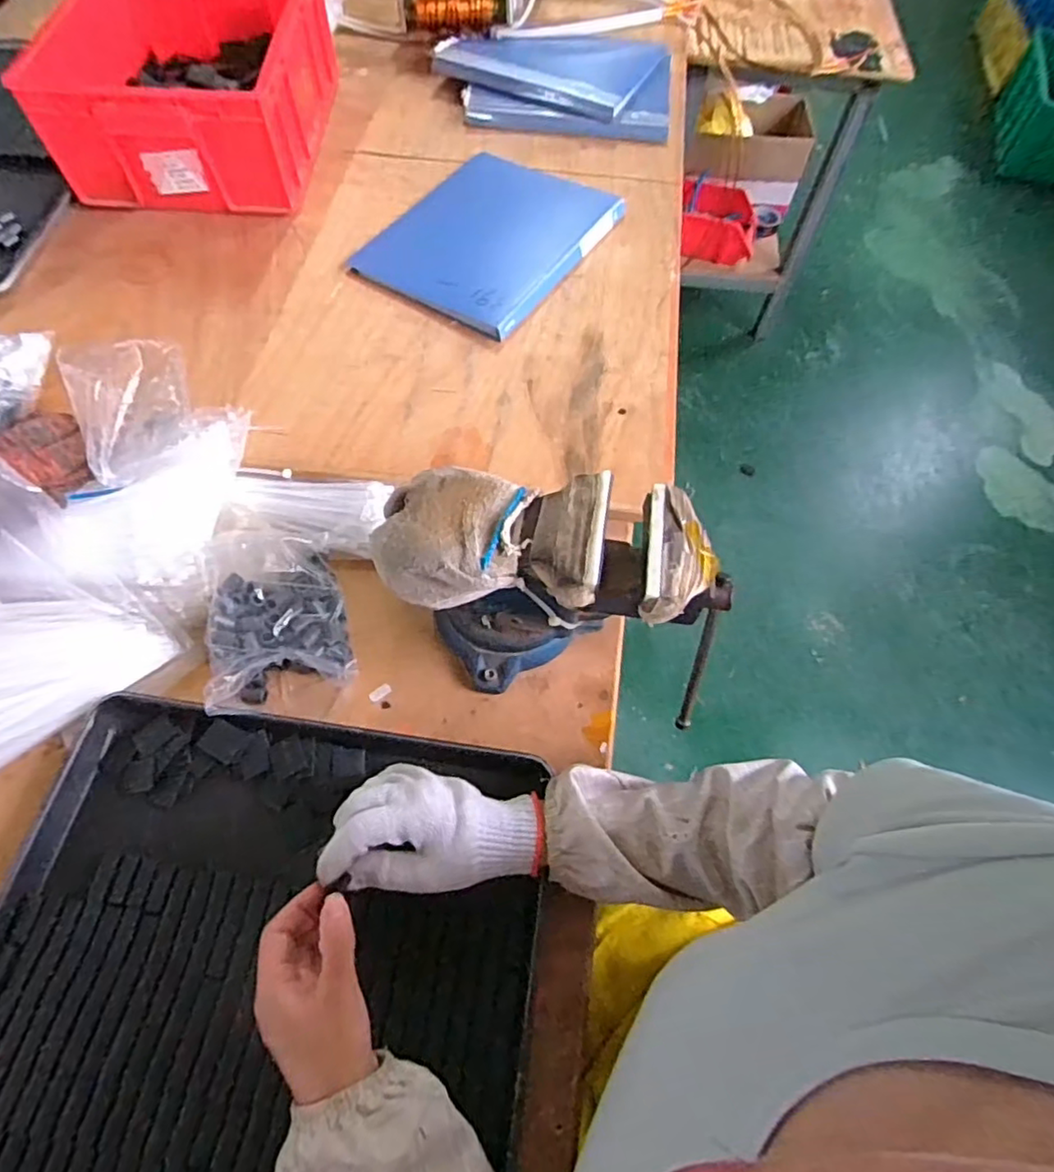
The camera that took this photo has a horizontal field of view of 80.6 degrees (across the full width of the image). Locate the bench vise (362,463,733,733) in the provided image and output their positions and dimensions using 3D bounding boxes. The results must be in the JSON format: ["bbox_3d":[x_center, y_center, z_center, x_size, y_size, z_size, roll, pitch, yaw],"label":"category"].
[{"bbox_3d":[0.024,0.002,0.519,0.276,0.147,0.131,10,63,2],"label":"bench vise"}]

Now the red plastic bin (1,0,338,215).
[{"bbox_3d":[-0.453,-0.722,0.873,0.297,0.137,0.410,1,63,-3],"label":"red plastic bin"}]

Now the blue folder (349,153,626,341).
[{"bbox_3d":[-0.046,-0.465,0.819,0.230,0.026,0.299,30,66,12],"label":"blue folder"}]

